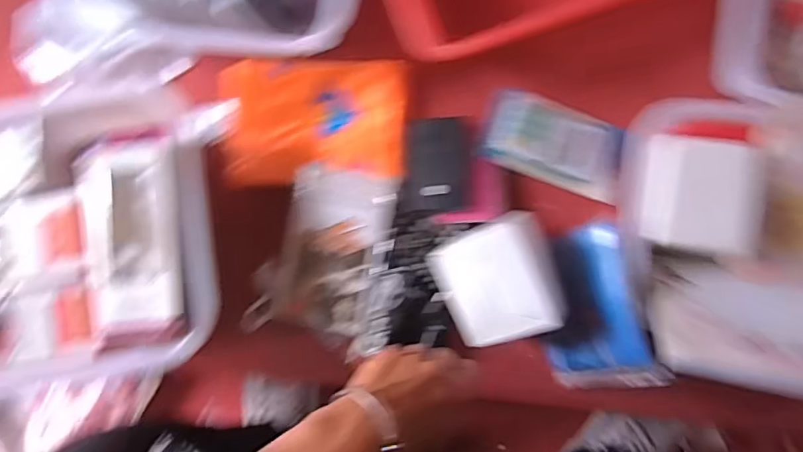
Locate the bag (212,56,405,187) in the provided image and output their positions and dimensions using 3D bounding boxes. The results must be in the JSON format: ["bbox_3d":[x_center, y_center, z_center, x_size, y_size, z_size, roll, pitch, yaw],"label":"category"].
[{"bbox_3d":[-0.087,-0.107,0.550,0.186,0.037,0.125,-1,85,2],"label":"bag"}]

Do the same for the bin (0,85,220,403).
[{"bbox_3d":[-0.351,0.013,0.508,0.356,0.082,0.285,-9,84,2],"label":"bin"}]

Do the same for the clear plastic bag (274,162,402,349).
[{"bbox_3d":[-0.068,0.027,0.530,0.106,0.032,0.166,11,85,3],"label":"clear plastic bag"}]

